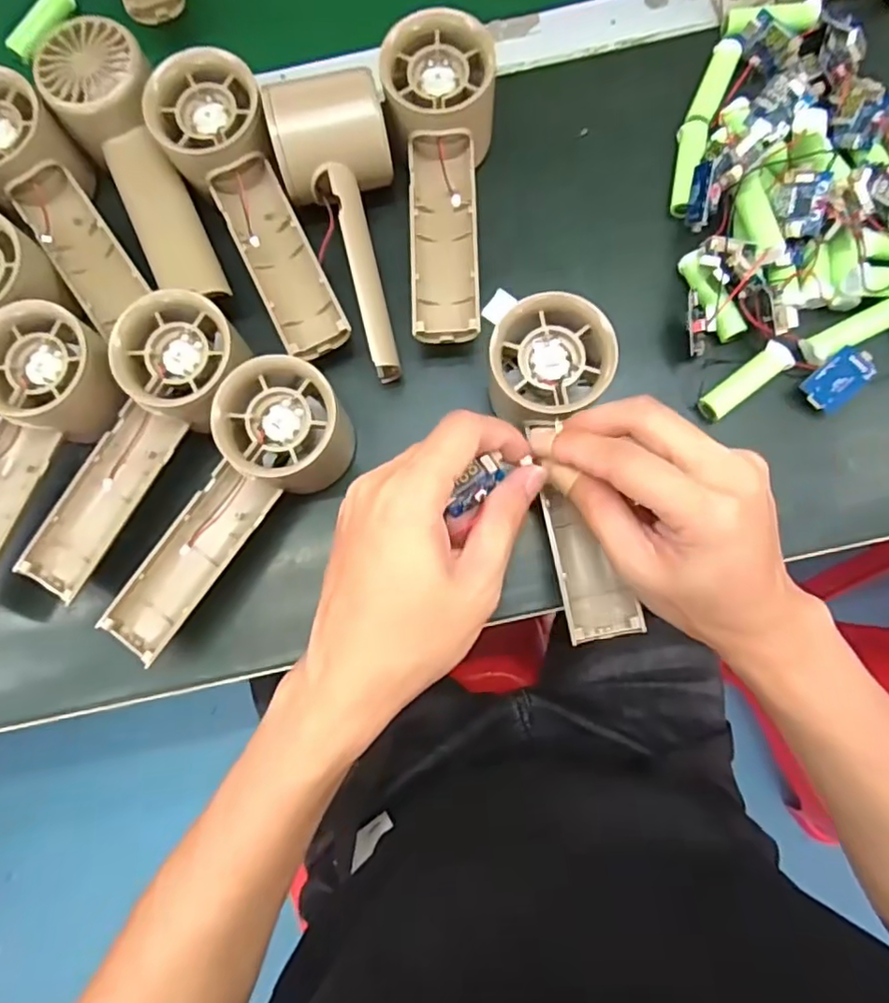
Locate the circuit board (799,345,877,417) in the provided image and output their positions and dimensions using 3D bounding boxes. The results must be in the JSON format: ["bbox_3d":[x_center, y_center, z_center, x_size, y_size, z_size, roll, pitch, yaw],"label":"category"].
[{"bbox_3d":[0.199,-0.061,0.318,0.022,0.004,0.032,45,108,-2],"label":"circuit board"}]

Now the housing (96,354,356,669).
[{"bbox_3d":[-0.103,0.008,0.307,0.052,0.053,0.153,30,84,5],"label":"housing"}]

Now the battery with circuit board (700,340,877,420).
[{"bbox_3d":[0.158,-0.064,0.327,0.064,0.016,0.016,-36,83,-3],"label":"battery with circuit board"}]

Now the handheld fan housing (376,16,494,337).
[{"bbox_3d":[-0.002,-0.157,0.326,0.055,0.061,0.152,1,83,2],"label":"handheld fan housing"}]

